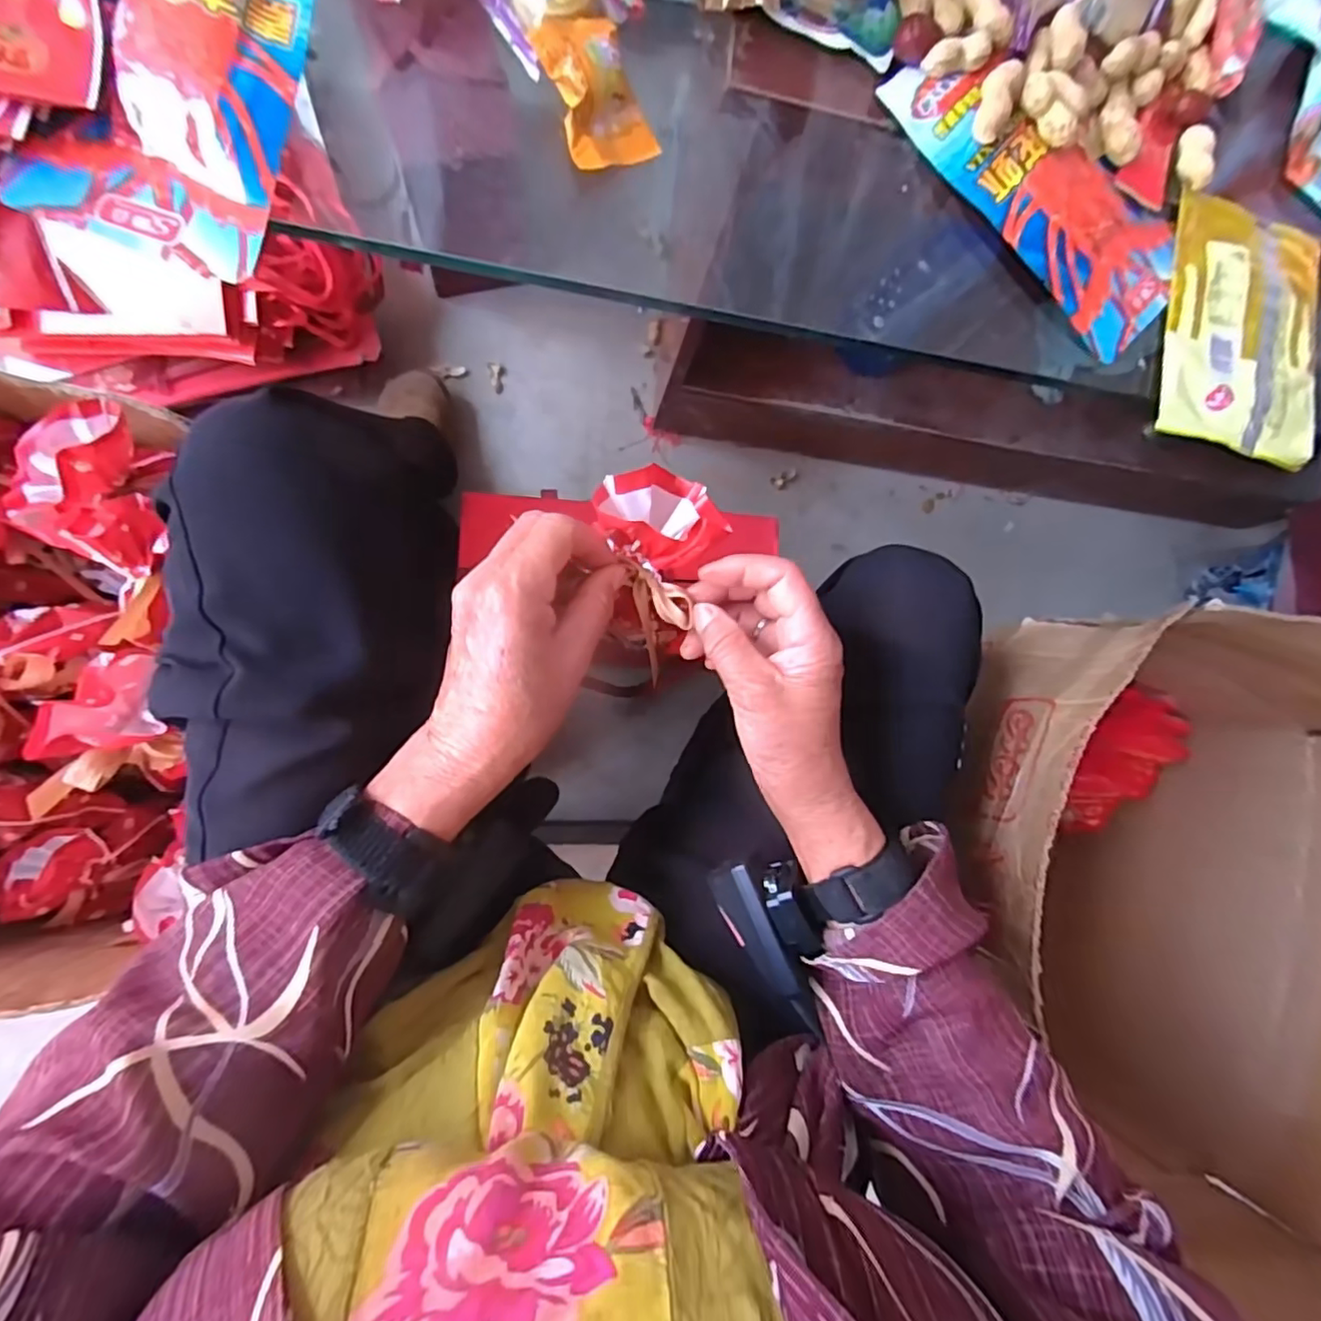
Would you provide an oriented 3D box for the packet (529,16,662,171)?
[{"bbox_3d":[-0.031,-0.275,0.295,0.043,0.020,0.061,-23,90,-11],"label":"packet"}]

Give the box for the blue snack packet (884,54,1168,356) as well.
[{"bbox_3d":[0.214,-0.263,0.338,0.190,0.016,0.084,44,80,-4],"label":"blue snack packet"}]

